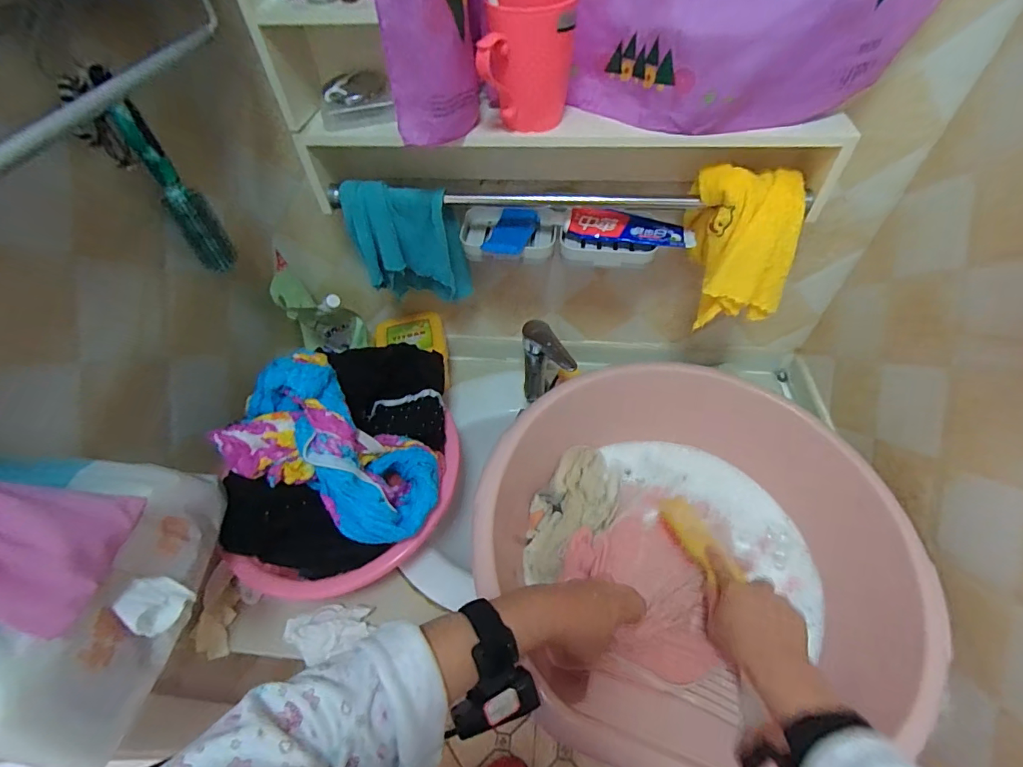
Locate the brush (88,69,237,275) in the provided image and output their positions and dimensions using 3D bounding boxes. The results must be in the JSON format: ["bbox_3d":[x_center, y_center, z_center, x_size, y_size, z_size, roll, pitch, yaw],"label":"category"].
[{"bbox_3d":[-0.375,-0.220,0.516,0.040,0.218,0.040,-28,56,-18],"label":"brush"}]

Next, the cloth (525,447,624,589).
[{"bbox_3d":[0.085,0.176,0.643,0.097,0.034,0.210,27,58,22],"label":"cloth"}]

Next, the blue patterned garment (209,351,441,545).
[{"bbox_3d":[-0.203,0.080,0.556,0.220,0.154,0.149,20,56,17],"label":"blue patterned garment"}]

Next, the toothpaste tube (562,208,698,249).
[{"bbox_3d":[0.155,-0.202,0.612,0.166,0.041,0.043,7,53,8],"label":"toothpaste tube"}]

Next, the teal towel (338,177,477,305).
[{"bbox_3d":[-0.135,-0.180,0.628,0.140,0.172,0.044,-8,52,-3],"label":"teal towel"}]

